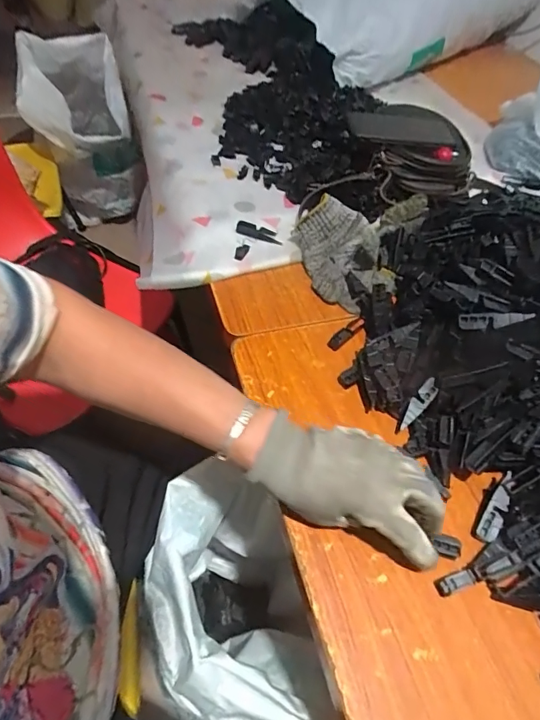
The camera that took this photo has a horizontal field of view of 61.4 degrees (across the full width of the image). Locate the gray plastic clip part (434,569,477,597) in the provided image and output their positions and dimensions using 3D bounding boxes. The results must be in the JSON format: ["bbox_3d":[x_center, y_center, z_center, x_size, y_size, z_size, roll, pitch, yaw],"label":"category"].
[{"bbox_3d":[0.152,0.181,0.372,0.032,0.009,0.012,-22,56,0],"label":"gray plastic clip part"}]

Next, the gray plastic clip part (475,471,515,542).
[{"bbox_3d":[0.205,0.132,0.410,0.017,0.008,0.066,27,72,17],"label":"gray plastic clip part"}]

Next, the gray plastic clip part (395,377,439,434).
[{"bbox_3d":[0.149,0.047,0.460,0.016,0.012,0.064,36,85,22],"label":"gray plastic clip part"}]

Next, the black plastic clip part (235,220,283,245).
[{"bbox_3d":[-0.015,-0.172,0.615,0.062,0.012,0.021,13,53,5],"label":"black plastic clip part"}]

